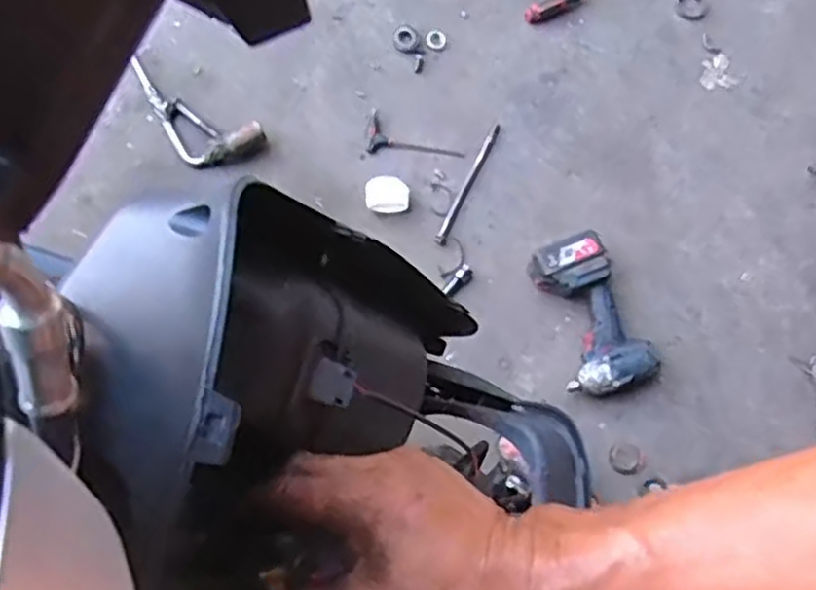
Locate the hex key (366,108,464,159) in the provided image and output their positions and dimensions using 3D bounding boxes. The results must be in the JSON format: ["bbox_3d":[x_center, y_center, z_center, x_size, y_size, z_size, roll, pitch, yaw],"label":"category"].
[{"bbox_3d":[0.015,-0.265,1.256,0.160,0.010,0.073,7,76,1],"label":"hex key"}]

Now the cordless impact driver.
[{"bbox_3d":[0.280,0.033,1.157,0.136,0.077,0.243,-22,78,-6],"label":"cordless impact driver"}]

